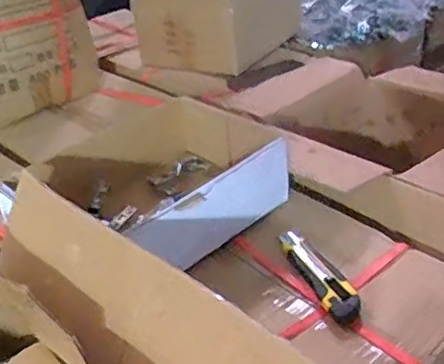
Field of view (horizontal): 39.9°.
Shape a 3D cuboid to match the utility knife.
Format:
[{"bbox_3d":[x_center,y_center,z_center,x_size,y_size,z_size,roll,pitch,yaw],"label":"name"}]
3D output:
[{"bbox_3d":[0.109,0.102,0.696,0.038,0.017,0.153,-12,32,-14],"label":"utility knife"}]

